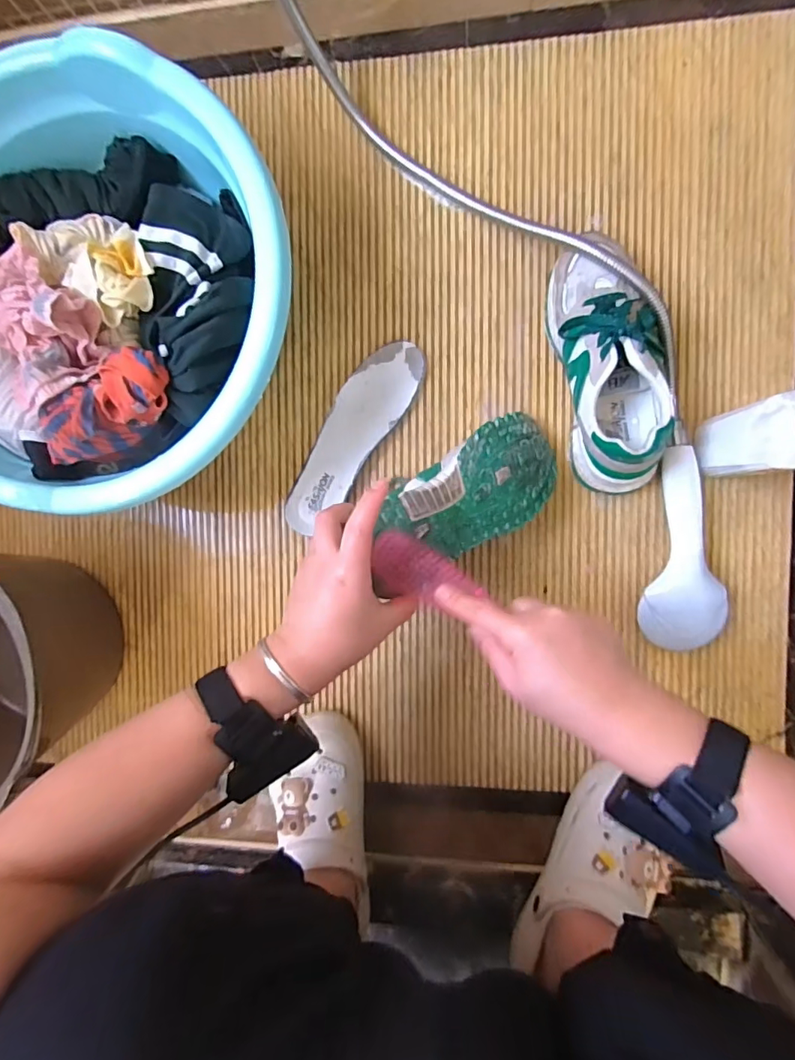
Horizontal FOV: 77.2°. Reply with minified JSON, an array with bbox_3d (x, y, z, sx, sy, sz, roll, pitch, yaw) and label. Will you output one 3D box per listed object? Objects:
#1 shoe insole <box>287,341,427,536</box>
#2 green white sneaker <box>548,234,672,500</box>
[{"bbox_3d":[-0.050,-0.101,0.550,0.070,0.017,0.230,32,96,4],"label":"shoe insole"},{"bbox_3d":[0.207,-0.154,0.469,0.094,0.092,0.233,-8,92,7],"label":"green white sneaker"}]

